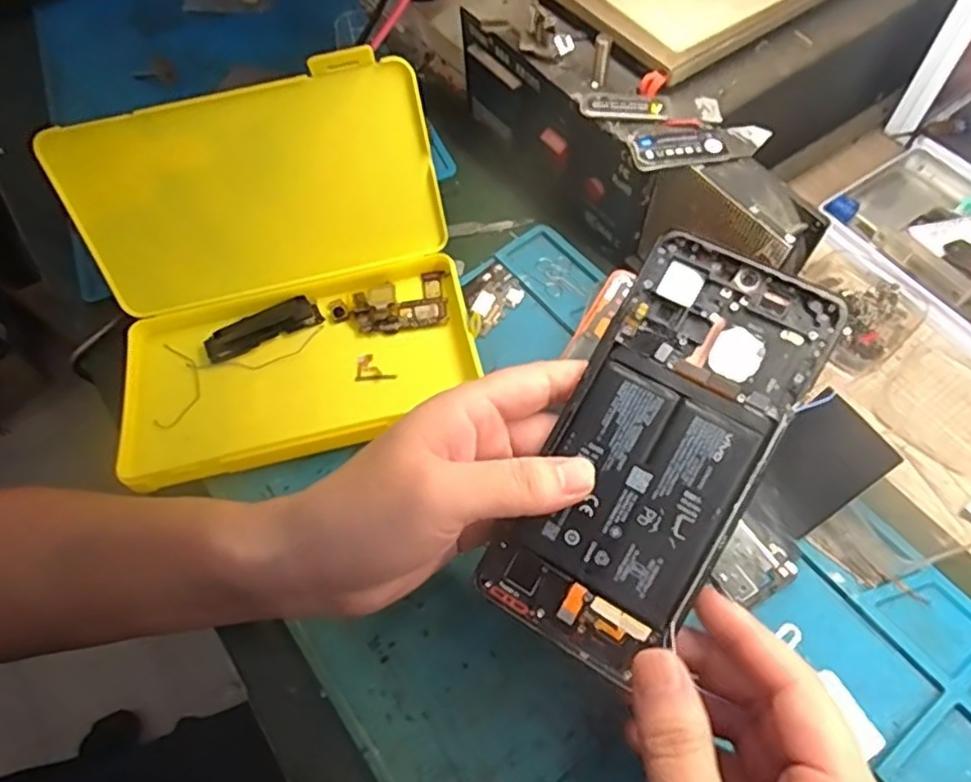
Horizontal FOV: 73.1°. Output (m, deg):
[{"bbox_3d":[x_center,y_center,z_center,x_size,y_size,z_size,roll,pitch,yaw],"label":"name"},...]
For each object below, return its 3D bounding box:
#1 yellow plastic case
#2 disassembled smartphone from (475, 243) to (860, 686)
[{"bbox_3d":[-0.111,-0.058,0.337,0.197,0.104,0.159,-16,61,-6],"label":"yellow plastic case"},{"bbox_3d":[0.066,0.023,0.252,0.073,0.009,0.162,28,89,17],"label":"disassembled smartphone"}]

